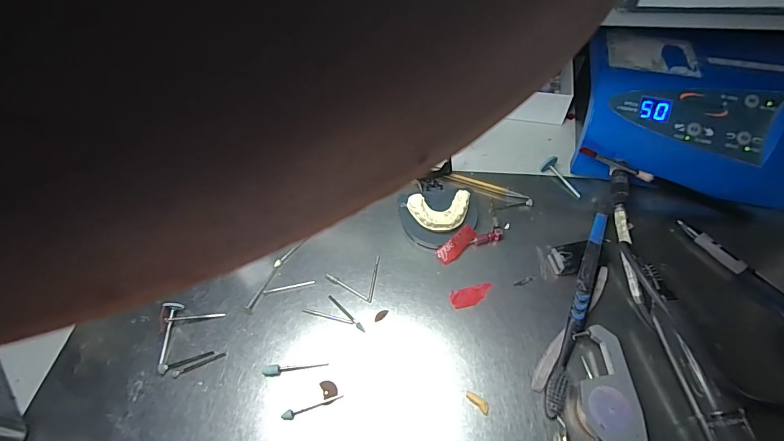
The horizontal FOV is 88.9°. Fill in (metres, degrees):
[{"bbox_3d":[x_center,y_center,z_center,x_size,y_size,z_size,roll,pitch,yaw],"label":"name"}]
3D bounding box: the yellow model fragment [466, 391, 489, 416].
[{"bbox_3d":[0.061,0.128,0.283,0.019,0.004,0.007,38,65,25],"label":"yellow model fragment"}]

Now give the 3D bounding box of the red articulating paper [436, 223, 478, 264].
[{"bbox_3d":[0.057,0.021,0.350,0.041,0.006,0.014,-42,95,-11],"label":"red articulating paper"}]

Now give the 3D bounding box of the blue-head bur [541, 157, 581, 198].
[{"bbox_3d":[0.168,-0.042,0.389,0.015,0.014,0.047,-31,59,-17],"label":"blue-head bur"}]

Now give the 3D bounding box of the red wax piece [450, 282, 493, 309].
[{"bbox_3d":[0.066,0.061,0.328,0.037,0.004,0.015,-13,56,-6],"label":"red wax piece"}]

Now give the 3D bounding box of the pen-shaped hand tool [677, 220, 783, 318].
[{"bbox_3d":[0.293,0.049,0.325,0.013,0.016,0.130,-27,58,-15],"label":"pen-shaped hand tool"}]

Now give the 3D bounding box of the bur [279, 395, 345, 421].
[{"bbox_3d":[-0.056,0.132,0.283,0.045,0.005,0.005,-18,56,-9],"label":"bur"}]

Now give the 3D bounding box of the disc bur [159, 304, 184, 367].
[{"bbox_3d":[-0.174,0.088,0.312,0.011,0.012,0.050,-9,55,-3],"label":"disc bur"}]

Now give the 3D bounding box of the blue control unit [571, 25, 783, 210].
[{"bbox_3d":[0.299,-0.107,0.390,0.220,0.083,0.155,9,56,9],"label":"blue control unit"}]

